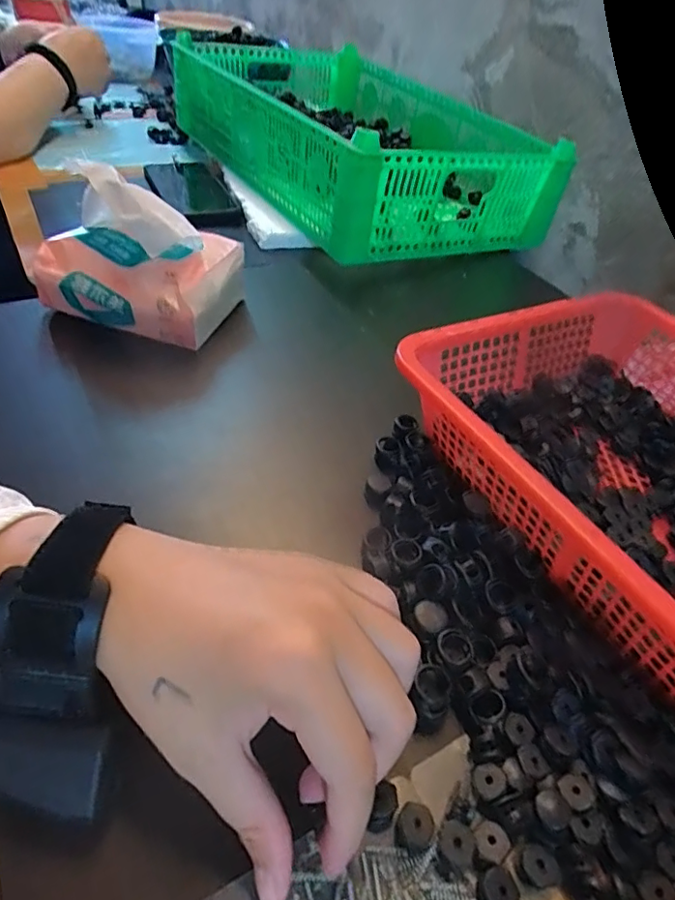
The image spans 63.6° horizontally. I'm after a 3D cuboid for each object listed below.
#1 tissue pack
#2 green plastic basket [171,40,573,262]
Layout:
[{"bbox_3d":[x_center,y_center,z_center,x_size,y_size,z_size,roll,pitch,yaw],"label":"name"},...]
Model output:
[{"bbox_3d":[-0.153,-0.153,0.424,0.133,0.105,0.098,17,43,9],"label":"tissue pack"},{"bbox_3d":[0.012,-0.400,0.697,0.299,0.107,0.479,-17,48,-25],"label":"green plastic basket"}]

